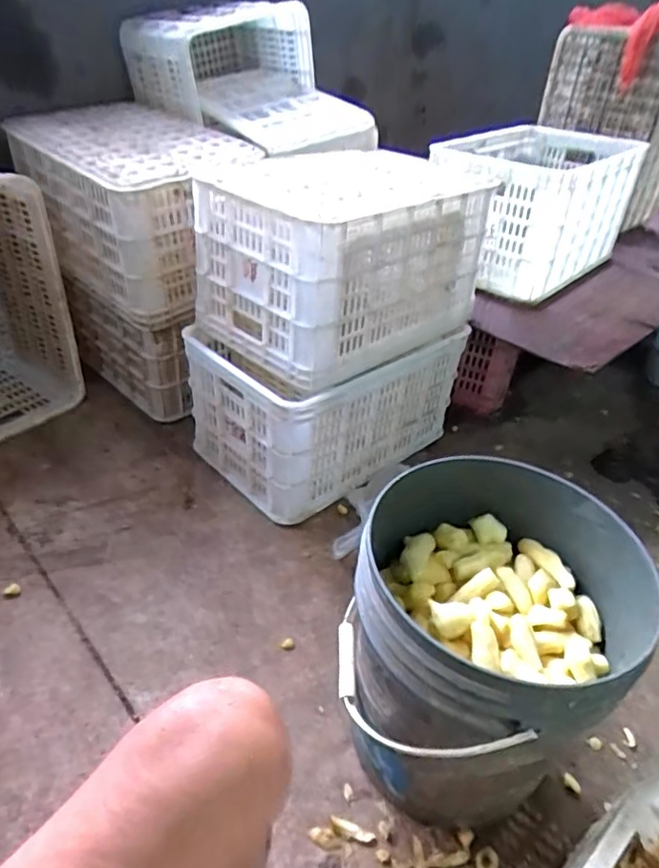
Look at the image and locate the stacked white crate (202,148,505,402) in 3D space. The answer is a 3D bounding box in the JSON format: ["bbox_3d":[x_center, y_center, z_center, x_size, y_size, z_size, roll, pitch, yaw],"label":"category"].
[{"bbox_3d":[0.037,-0.350,1.117,0.358,0.293,0.530,31,41,33],"label":"stacked white crate"}]

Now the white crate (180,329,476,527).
[{"bbox_3d":[-0.007,-0.088,1.214,0.488,0.279,0.318,-27,48,-35],"label":"white crate"}]

